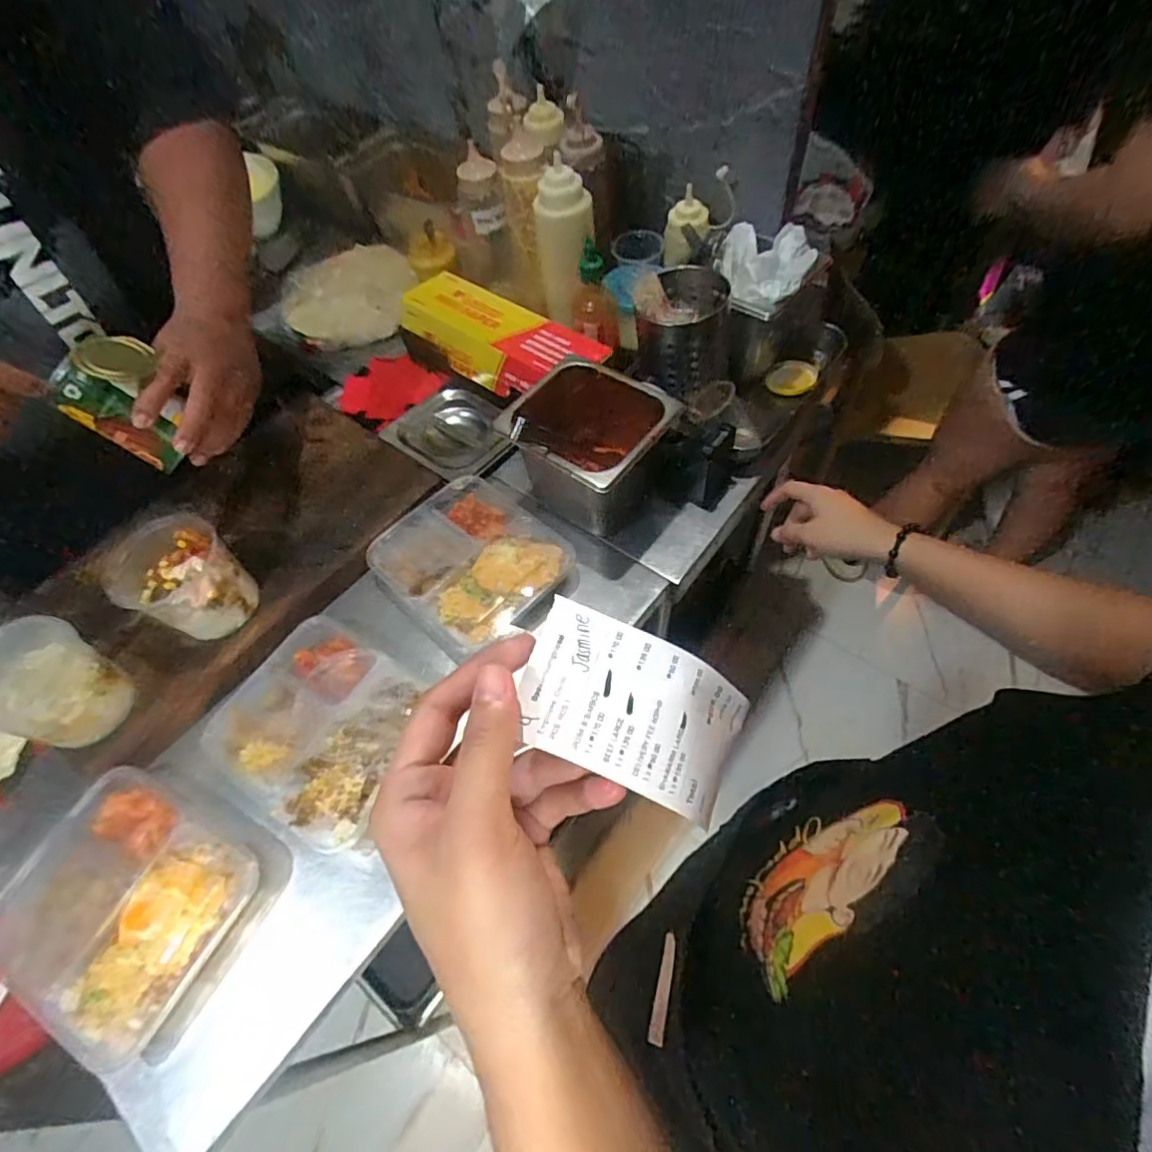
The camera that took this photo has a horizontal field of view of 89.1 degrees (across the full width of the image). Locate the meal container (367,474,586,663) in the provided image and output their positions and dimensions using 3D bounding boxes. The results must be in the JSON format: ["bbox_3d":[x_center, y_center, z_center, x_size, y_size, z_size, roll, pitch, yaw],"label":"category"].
[{"bbox_3d":[-0.126,-0.019,0.723,0.201,0.042,0.226,-41,64,-19],"label":"meal container"}]

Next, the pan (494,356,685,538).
[{"bbox_3d":[0.019,-0.152,0.736,0.166,0.155,0.167,31,65,21],"label":"pan"}]

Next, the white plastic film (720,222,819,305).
[{"bbox_3d":[0.255,-0.415,0.780,0.117,0.039,0.172,-2,58,3],"label":"white plastic film"}]

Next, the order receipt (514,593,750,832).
[{"bbox_3d":[0.021,0.052,0.225,0.080,0.040,0.054,17,61,14],"label":"order receipt"}]

